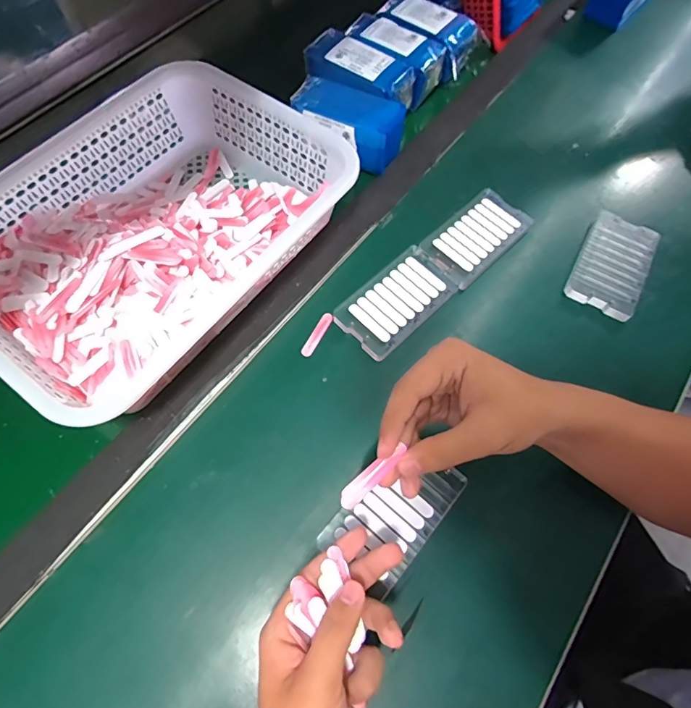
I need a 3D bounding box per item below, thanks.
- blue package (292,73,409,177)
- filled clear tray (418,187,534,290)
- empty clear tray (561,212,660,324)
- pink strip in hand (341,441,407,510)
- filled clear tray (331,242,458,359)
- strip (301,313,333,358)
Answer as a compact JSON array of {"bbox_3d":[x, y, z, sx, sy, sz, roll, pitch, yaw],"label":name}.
[{"bbox_3d":[0.004,-0.271,0.525,0.131,0.052,0.074,21,67,9],"label":"blue package"},{"bbox_3d":[0.143,-0.129,0.488,0.127,0.013,0.071,-42,72,-17],"label":"filled clear tray"},{"bbox_3d":[0.291,-0.098,0.486,0.068,0.017,0.126,28,68,12],"label":"empty clear tray"},{"bbox_3d":[0.017,0.077,0.279,0.051,0.006,0.012,-40,71,-12],"label":"pink strip in hand"},{"bbox_3d":[0.053,-0.055,0.448,0.069,0.008,0.121,42,72,17],"label":"filled clear tray"},{"bbox_3d":[-0.028,-0.019,0.437,0.011,0.004,0.051,24,68,10],"label":"strip"}]

